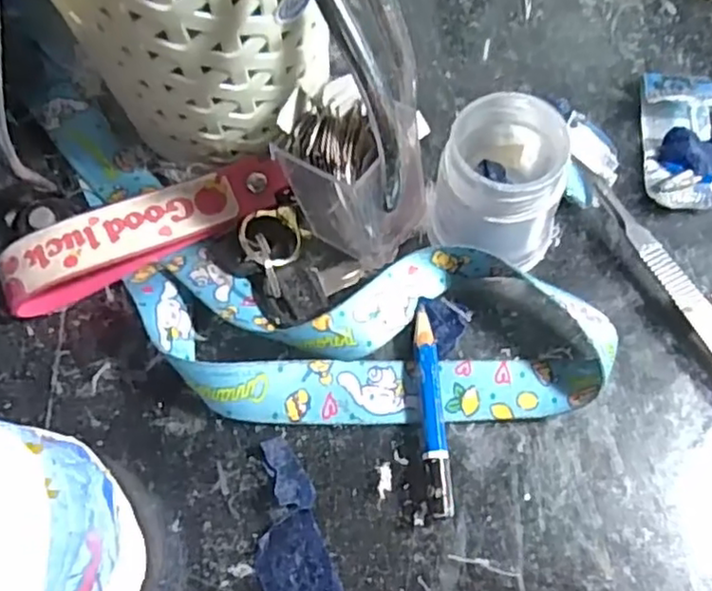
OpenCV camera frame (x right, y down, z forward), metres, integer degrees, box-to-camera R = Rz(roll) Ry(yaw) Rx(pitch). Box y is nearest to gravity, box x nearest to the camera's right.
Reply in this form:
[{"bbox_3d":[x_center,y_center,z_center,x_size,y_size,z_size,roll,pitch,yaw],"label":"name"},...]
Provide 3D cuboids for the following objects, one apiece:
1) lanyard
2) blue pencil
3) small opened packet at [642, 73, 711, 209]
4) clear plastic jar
[{"bbox_3d":[-0.033,-0.005,0.229,0.227,0.022,0.082,23,68,12],"label":"lanyard"},{"bbox_3d":[0.024,0.036,0.215,0.008,0.009,0.067,-3,66,1],"label":"blue pencil"},{"bbox_3d":[0.124,-0.059,0.253,0.027,0.015,0.053,2,66,3],"label":"small opened packet"},{"bbox_3d":[0.050,-0.037,0.226,0.043,0.050,0.042,-1,66,2],"label":"clear plastic jar"}]

